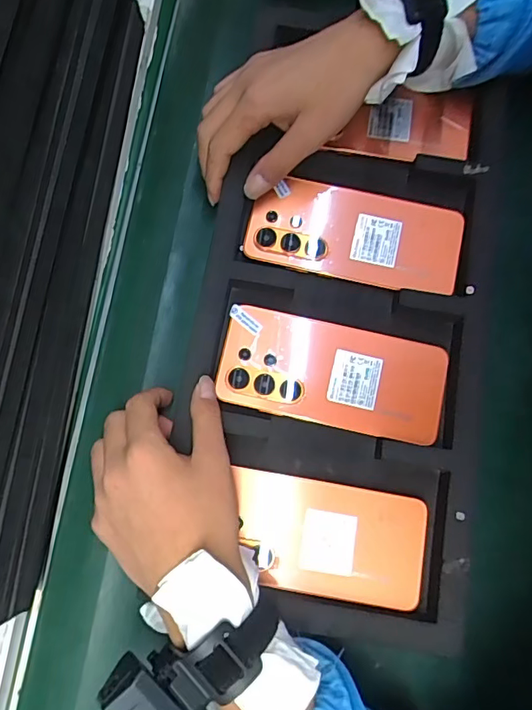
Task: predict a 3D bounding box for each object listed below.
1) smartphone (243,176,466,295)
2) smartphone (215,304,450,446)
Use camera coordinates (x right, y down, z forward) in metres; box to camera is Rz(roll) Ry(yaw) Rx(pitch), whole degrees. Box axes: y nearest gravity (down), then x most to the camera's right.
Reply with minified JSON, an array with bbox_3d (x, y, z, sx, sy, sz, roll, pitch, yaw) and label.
[{"bbox_3d":[0.072,-0.098,0.405,0.166,0.011,0.075,12,79,2],"label":"smartphone"},{"bbox_3d":[0.051,0.014,0.384,0.168,0.007,0.077,12,79,2],"label":"smartphone"}]

